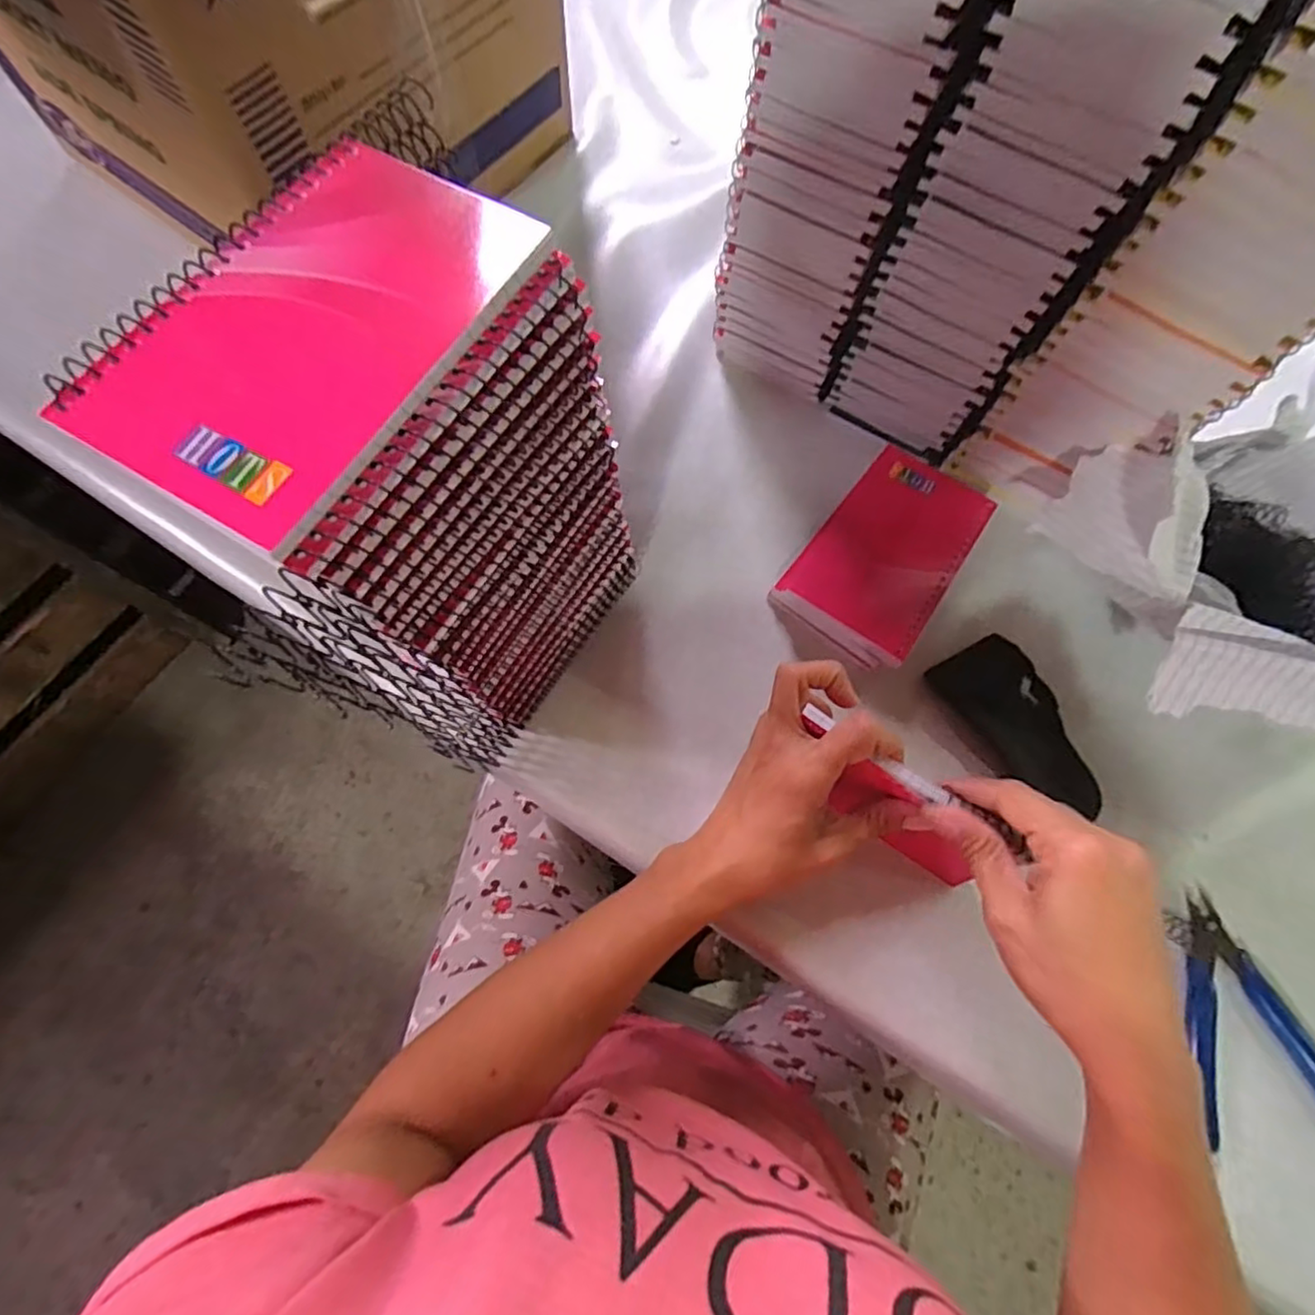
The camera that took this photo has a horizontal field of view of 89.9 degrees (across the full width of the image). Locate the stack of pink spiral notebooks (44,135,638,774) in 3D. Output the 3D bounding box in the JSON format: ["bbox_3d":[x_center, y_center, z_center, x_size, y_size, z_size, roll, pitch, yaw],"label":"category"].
[{"bbox_3d":[-0.094,-0.051,0.304,0.108,0.257,0.146,22,73,7],"label":"stack of pink spiral notebooks"}]

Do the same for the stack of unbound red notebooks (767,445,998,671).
[{"bbox_3d":[0.147,-0.062,0.429,0.088,0.040,0.135,36,75,11],"label":"stack of unbound red notebooks"}]

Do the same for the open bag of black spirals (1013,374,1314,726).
[{"bbox_3d":[0.354,-0.057,0.391,0.234,0.106,0.198,-17,72,-6],"label":"open bag of black spirals"}]

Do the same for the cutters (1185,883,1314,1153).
[{"bbox_3d":[0.321,0.194,0.361,0.080,0.010,0.118,-5,72,-3],"label":"cutters"}]

